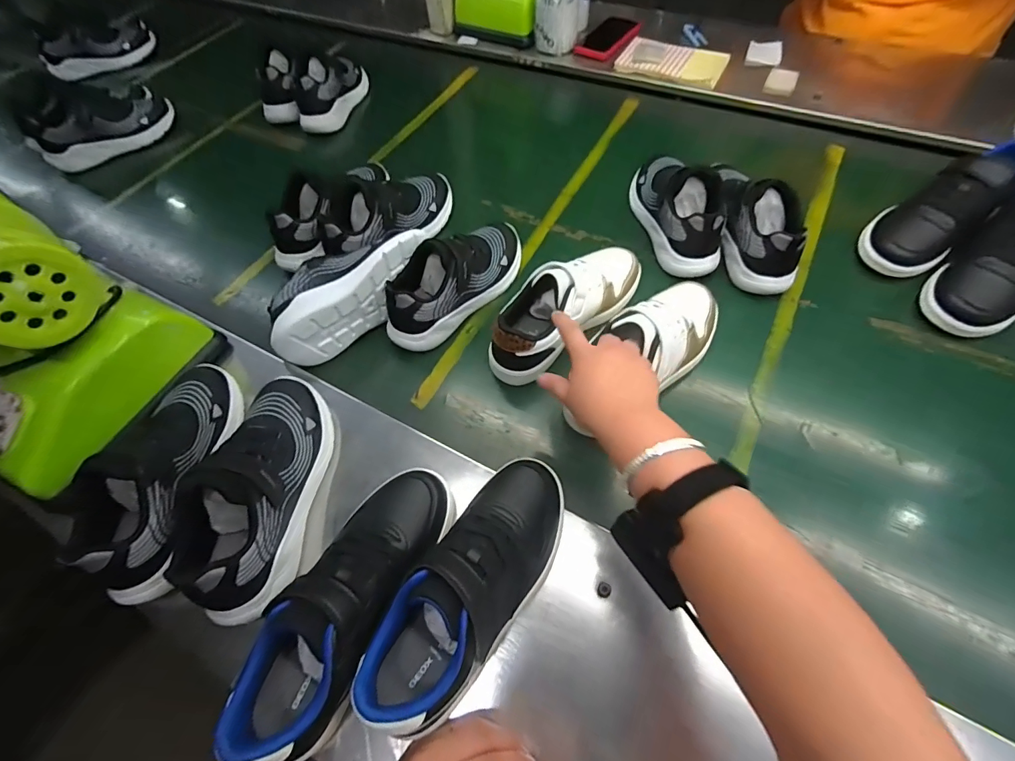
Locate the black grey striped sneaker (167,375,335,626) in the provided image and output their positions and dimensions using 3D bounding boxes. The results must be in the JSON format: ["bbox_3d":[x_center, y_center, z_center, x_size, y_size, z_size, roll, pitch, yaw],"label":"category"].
[{"bbox_3d":[-0.235,0.095,0.412,0.088,0.095,0.229,3,62,4],"label":"black grey striped sneaker"}]

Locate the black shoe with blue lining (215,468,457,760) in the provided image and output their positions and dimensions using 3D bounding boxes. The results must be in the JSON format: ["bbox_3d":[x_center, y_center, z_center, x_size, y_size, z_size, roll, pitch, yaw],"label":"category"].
[{"bbox_3d":[-0.125,0.171,0.346,0.076,0.078,0.230,23,65,14],"label":"black shoe with blue lining"}]

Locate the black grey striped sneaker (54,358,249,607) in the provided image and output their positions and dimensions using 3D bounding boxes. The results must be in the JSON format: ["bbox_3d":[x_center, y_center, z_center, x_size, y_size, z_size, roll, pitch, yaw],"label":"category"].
[{"bbox_3d":[-0.340,0.078,0.418,0.112,0.080,0.234,5,62,5],"label":"black grey striped sneaker"}]

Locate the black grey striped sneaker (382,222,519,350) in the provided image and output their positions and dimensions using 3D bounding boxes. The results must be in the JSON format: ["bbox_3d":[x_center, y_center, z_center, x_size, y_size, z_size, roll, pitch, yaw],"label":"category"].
[{"bbox_3d":[-0.064,-0.135,0.562,0.088,0.080,0.222,40,70,21],"label":"black grey striped sneaker"}]

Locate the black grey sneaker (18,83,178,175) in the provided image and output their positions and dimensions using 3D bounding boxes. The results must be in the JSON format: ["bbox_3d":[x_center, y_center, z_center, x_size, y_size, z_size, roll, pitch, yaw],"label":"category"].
[{"bbox_3d":[-0.777,-0.497,0.836,0.111,0.125,0.233,33,68,19],"label":"black grey sneaker"}]

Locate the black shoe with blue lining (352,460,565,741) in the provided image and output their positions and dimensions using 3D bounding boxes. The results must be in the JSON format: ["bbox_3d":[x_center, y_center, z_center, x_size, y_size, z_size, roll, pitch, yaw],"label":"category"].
[{"bbox_3d":[-0.023,0.157,0.346,0.081,0.081,0.223,28,66,17],"label":"black shoe with blue lining"}]

